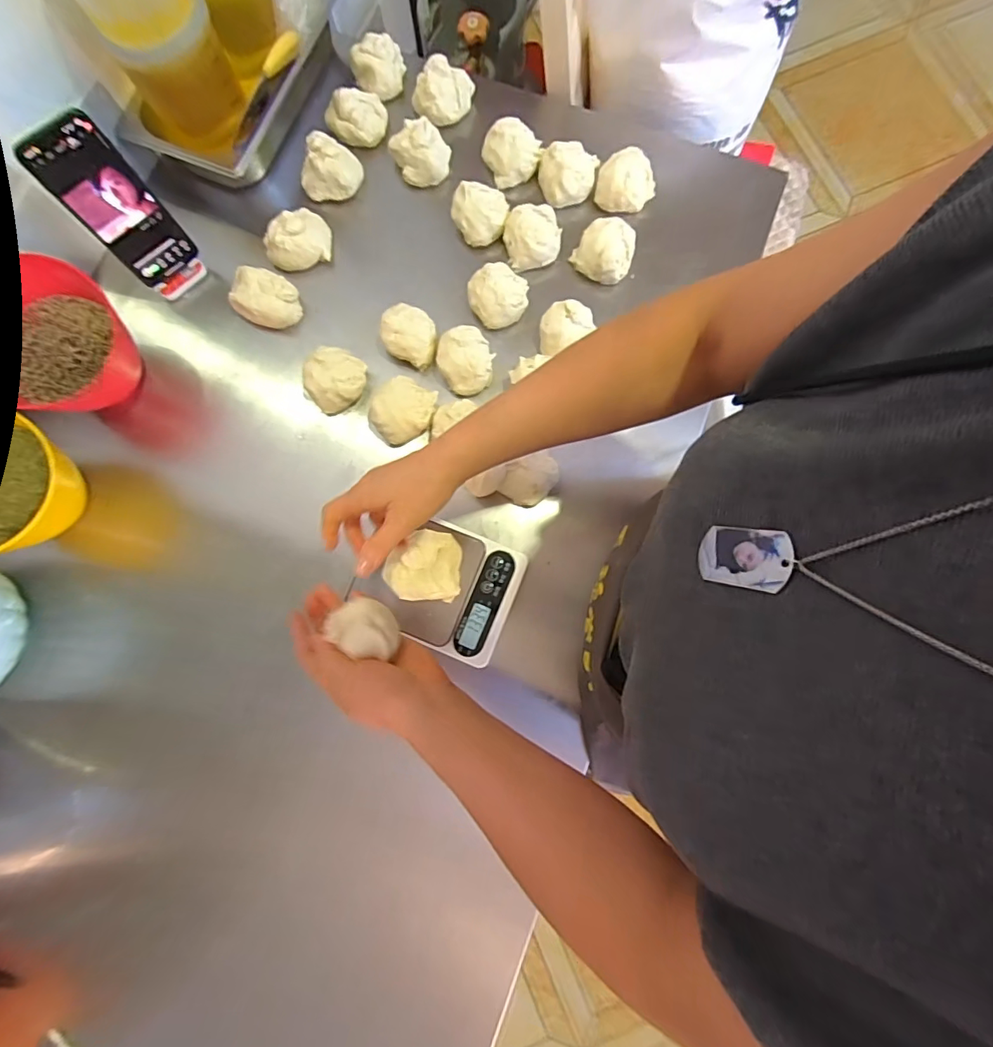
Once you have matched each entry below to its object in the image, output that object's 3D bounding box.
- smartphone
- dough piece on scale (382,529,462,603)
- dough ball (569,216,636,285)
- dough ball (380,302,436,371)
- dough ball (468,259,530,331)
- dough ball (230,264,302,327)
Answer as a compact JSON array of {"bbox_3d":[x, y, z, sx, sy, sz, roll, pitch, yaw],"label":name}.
[{"bbox_3d":[-0.407,-0.339,0.521,0.075,0.155,0.016,-41,69,-6],"label":"smartphone"},{"bbox_3d":[-0.074,0.044,0.508,0.073,0.053,0.069,4,80,2],"label":"dough piece on scale"},{"bbox_3d":[0.131,-0.327,0.581,0.066,0.038,0.056,32,82,7],"label":"dough ball"},{"bbox_3d":[-0.102,-0.219,0.582,0.058,0.055,0.068,-20,80,-2],"label":"dough ball"},{"bbox_3d":[0.003,-0.270,0.582,0.069,0.045,0.063,0,80,1],"label":"dough ball"},{"bbox_3d":[-0.276,-0.269,0.595,0.078,0.051,0.062,9,80,3],"label":"dough ball"}]

